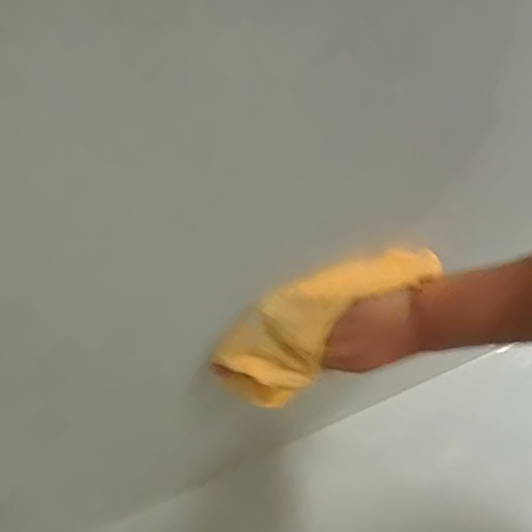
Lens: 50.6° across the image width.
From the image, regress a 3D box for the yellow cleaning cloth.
[{"bbox_3d":[0.048,0.044,0.418,0.171,0.102,0.043,-21,57,-10],"label":"yellow cleaning cloth"}]

